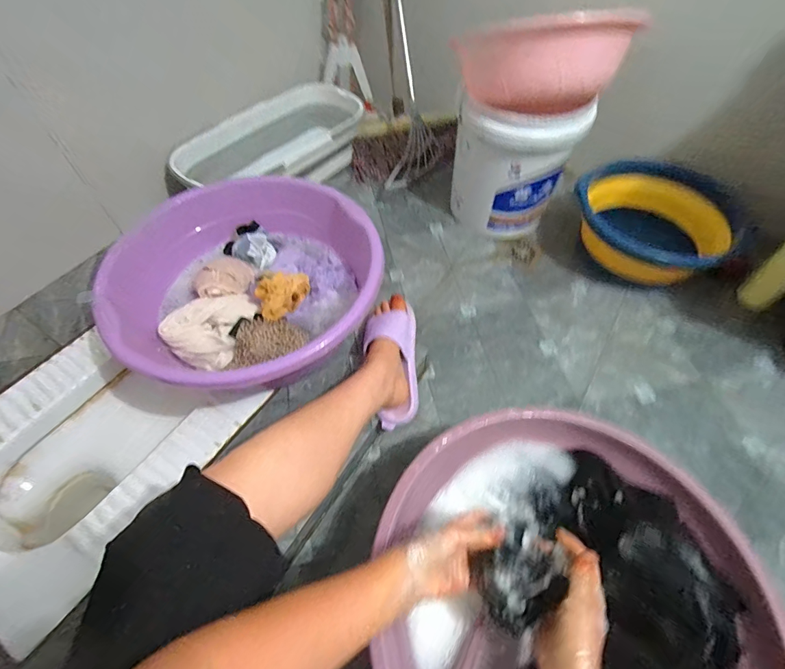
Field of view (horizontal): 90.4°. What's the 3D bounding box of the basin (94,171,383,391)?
[{"bbox_3d":[-0.254,-0.097,0.727,0.458,0.143,0.423,0,56,0],"label":"basin"}]

